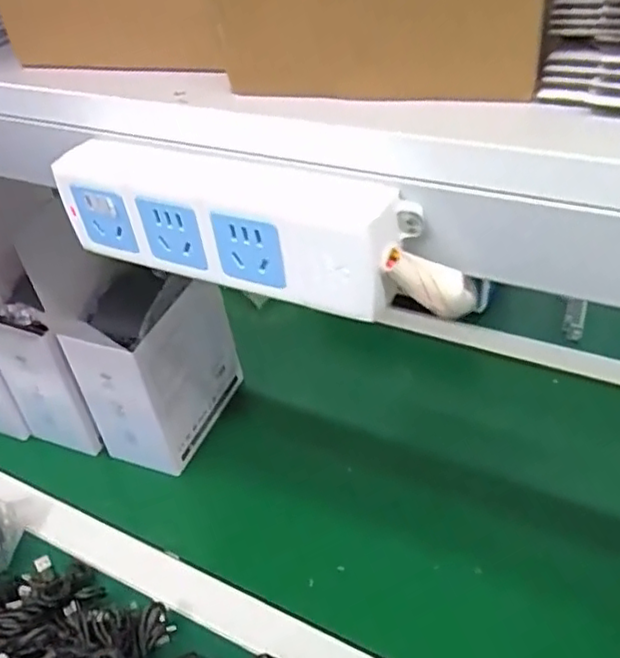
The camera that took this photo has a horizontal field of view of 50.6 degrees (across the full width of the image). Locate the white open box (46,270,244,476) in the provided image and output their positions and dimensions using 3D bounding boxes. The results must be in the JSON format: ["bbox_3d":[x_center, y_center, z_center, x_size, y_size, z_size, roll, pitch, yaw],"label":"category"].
[{"bbox_3d":[-0.169,0.031,0.737,0.095,0.199,0.168,12,45,19],"label":"white open box"}]

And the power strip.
[{"bbox_3d":[-0.039,-0.048,0.300,0.170,0.049,0.031,17,46,23],"label":"power strip"}]

